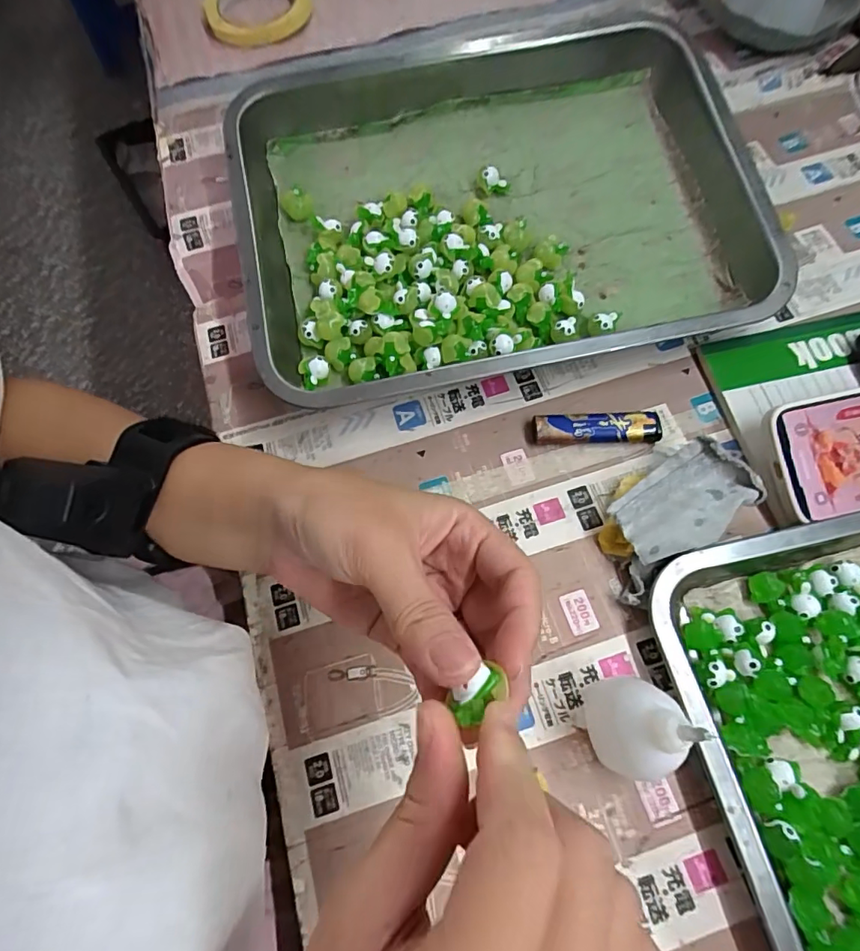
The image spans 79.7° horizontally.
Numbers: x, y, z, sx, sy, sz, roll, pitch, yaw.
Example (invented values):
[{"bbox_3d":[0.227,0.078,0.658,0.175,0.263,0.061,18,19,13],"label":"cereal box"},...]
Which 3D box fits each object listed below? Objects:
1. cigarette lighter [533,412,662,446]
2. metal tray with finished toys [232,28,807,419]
[{"bbox_3d":[0.108,-0.030,0.334,0.079,0.012,0.020,0,68,2],"label":"cigarette lighter"},{"bbox_3d":[0.046,-0.200,0.383,0.362,0.050,0.296,-11,68,-3],"label":"metal tray with finished toys"}]

